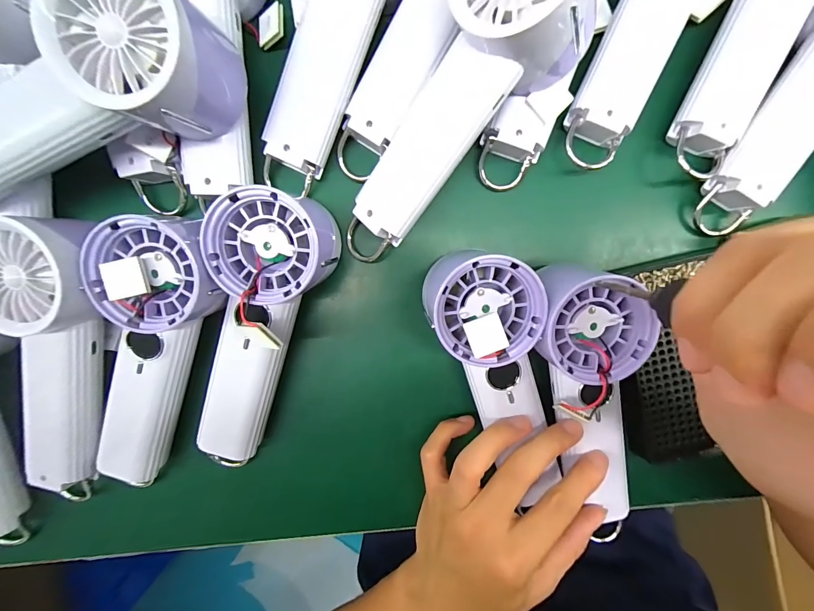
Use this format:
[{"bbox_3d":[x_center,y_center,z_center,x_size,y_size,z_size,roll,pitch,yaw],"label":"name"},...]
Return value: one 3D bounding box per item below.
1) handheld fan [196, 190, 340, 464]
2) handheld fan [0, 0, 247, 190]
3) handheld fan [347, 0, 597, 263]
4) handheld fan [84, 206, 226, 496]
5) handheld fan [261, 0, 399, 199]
[{"bbox_3d":[-0.090,0.025,0.213,0.065,0.040,0.182,11,94,-2],"label":"handheld fan"},{"bbox_3d":[-0.157,-0.104,0.179,0.137,0.072,0.060,-30,95,1],"label":"handheld fan"},{"bbox_3d":[0.024,-0.107,0.208,0.078,0.058,0.200,35,117,-4],"label":"handheld fan"},{"bbox_3d":[-0.158,0.037,0.227,0.065,0.047,0.187,17,106,-3],"label":"handheld fan"},{"bbox_3d":[-0.041,-0.161,0.205,0.066,0.063,0.180,23,94,-3],"label":"handheld fan"}]

